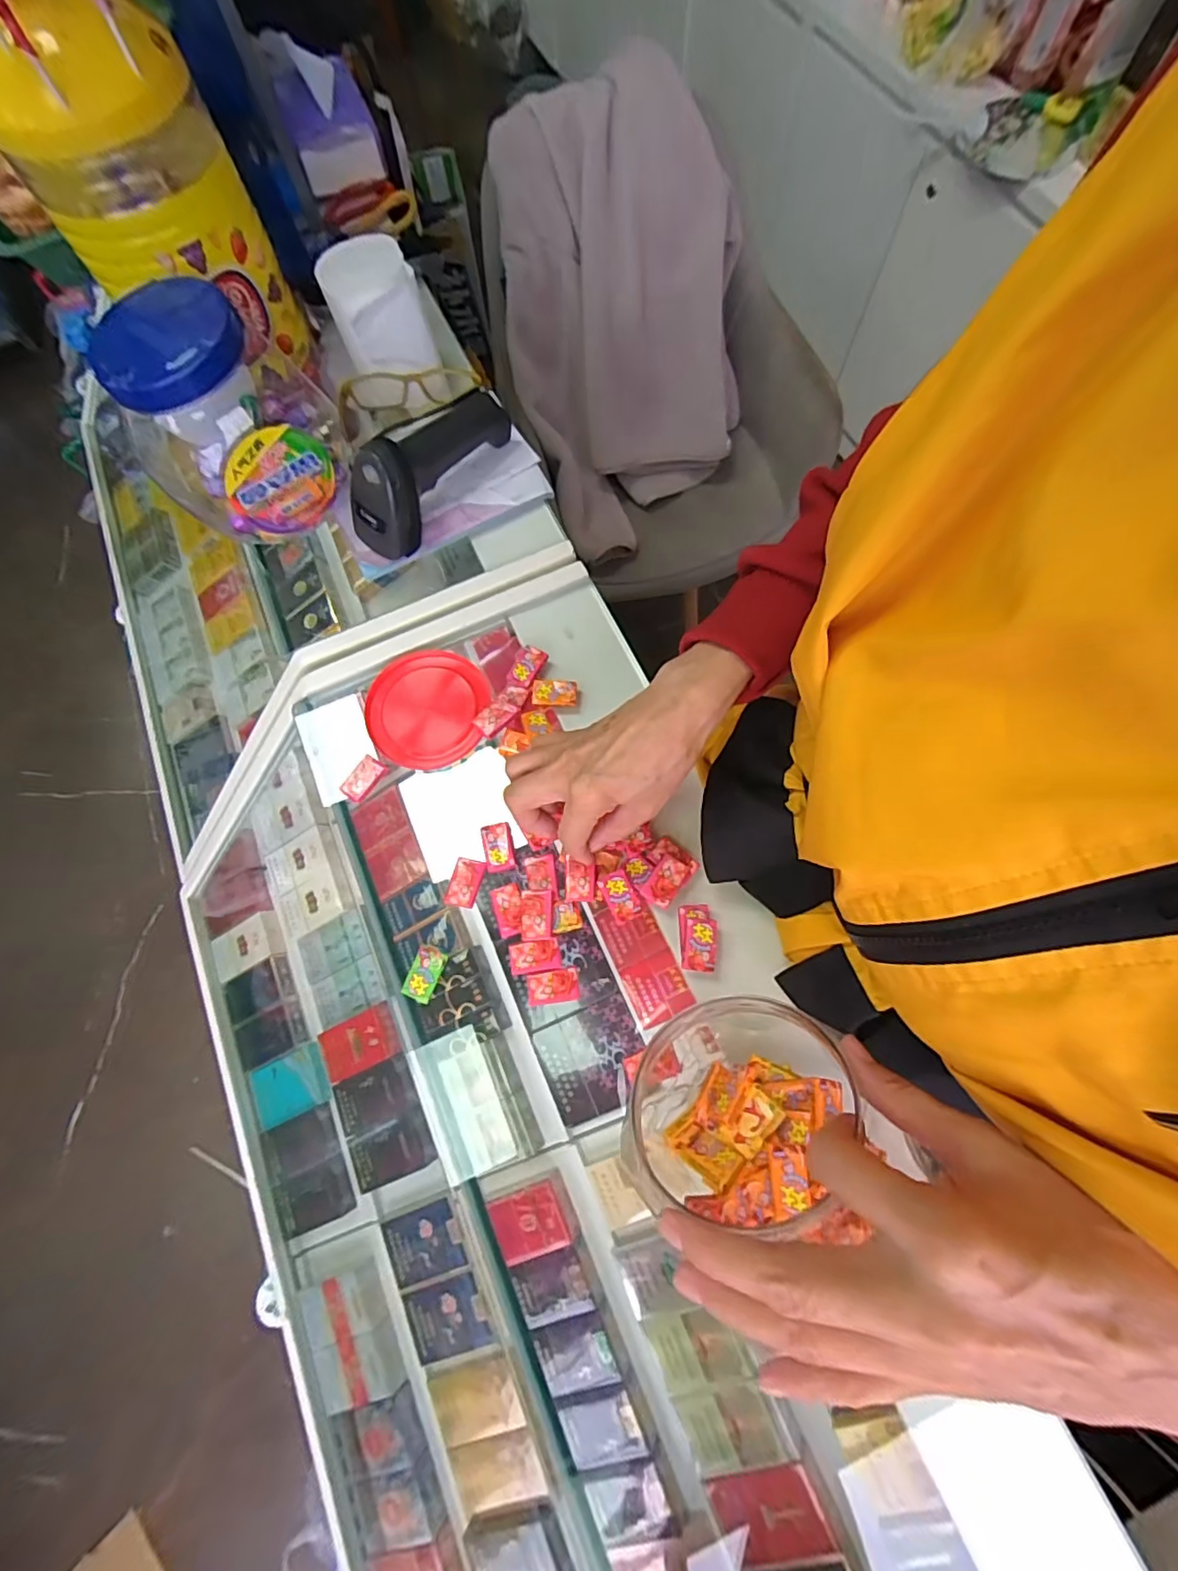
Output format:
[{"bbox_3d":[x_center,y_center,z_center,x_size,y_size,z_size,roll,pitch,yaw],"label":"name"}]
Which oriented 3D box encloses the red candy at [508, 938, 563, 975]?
[{"bbox_3d":[-0.039,0.122,0.406,0.036,0.008,0.022,-8,72,0],"label":"red candy"}]

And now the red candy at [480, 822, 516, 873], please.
[{"bbox_3d":[-0.069,0.046,0.428,0.022,0.007,0.036,-13,72,-2],"label":"red candy"}]

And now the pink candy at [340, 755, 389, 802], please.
[{"bbox_3d":[-0.178,-0.005,0.445,0.019,0.008,0.036,35,77,12],"label":"pink candy"}]

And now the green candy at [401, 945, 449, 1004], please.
[{"bbox_3d":[-0.117,0.133,0.400,0.026,0.005,0.036,12,71,26],"label":"green candy"}]

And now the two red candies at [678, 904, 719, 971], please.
[{"bbox_3d":[0.077,0.107,0.397,0.026,0.009,0.044,2,72,3],"label":"two red candies"}]

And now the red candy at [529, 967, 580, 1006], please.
[{"bbox_3d":[-0.025,0.142,0.399,0.035,0.004,0.022,-8,72,0],"label":"red candy"}]

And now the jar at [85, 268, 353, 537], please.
[{"bbox_3d":[-0.290,-0.305,0.453,0.145,0.134,0.153,-1,72,2],"label":"jar"}]

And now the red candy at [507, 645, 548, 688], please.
[{"bbox_3d":[-0.053,-0.099,0.470,0.025,0.006,0.036,25,75,10],"label":"red candy"}]

